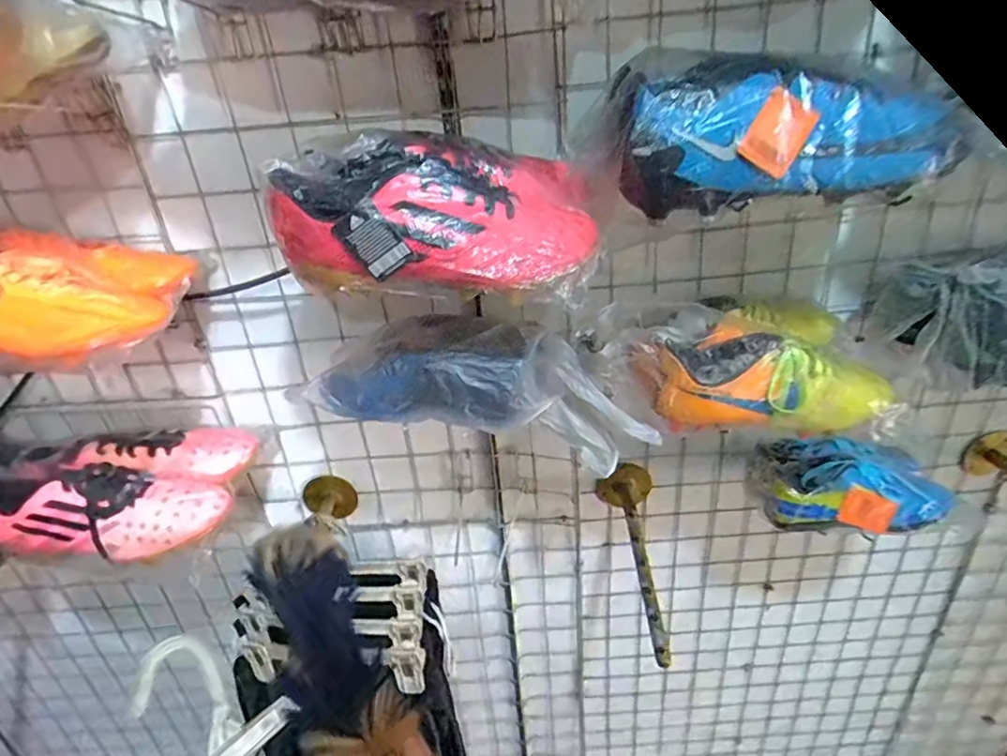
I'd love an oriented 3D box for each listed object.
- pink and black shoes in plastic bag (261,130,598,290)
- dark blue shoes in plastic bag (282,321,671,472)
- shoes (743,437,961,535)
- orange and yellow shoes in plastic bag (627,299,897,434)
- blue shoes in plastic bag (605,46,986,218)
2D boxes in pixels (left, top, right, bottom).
[{"bbox_3d":[-0.048,-0.144,0.453,0.230,0.102,0.143,2,29,14],"label":"pink and black shoes in plastic bag"},{"bbox_3d":[-0.019,-0.001,0.541,0.311,0.112,0.091,10,28,-3],"label":"dark blue shoes in plastic bag"},{"bbox_3d":[0.394,0.117,0.634,0.192,0.079,0.089,4,29,16],"label":"shoes"},{"bbox_3d":[0.238,-0.023,0.539,0.220,0.087,0.139,0,28,10],"label":"orange and yellow shoes in plastic bag"},{"bbox_3d":[0.209,-0.191,0.421,0.237,0.108,0.095,-3,28,5],"label":"blue shoes in plastic bag"}]

